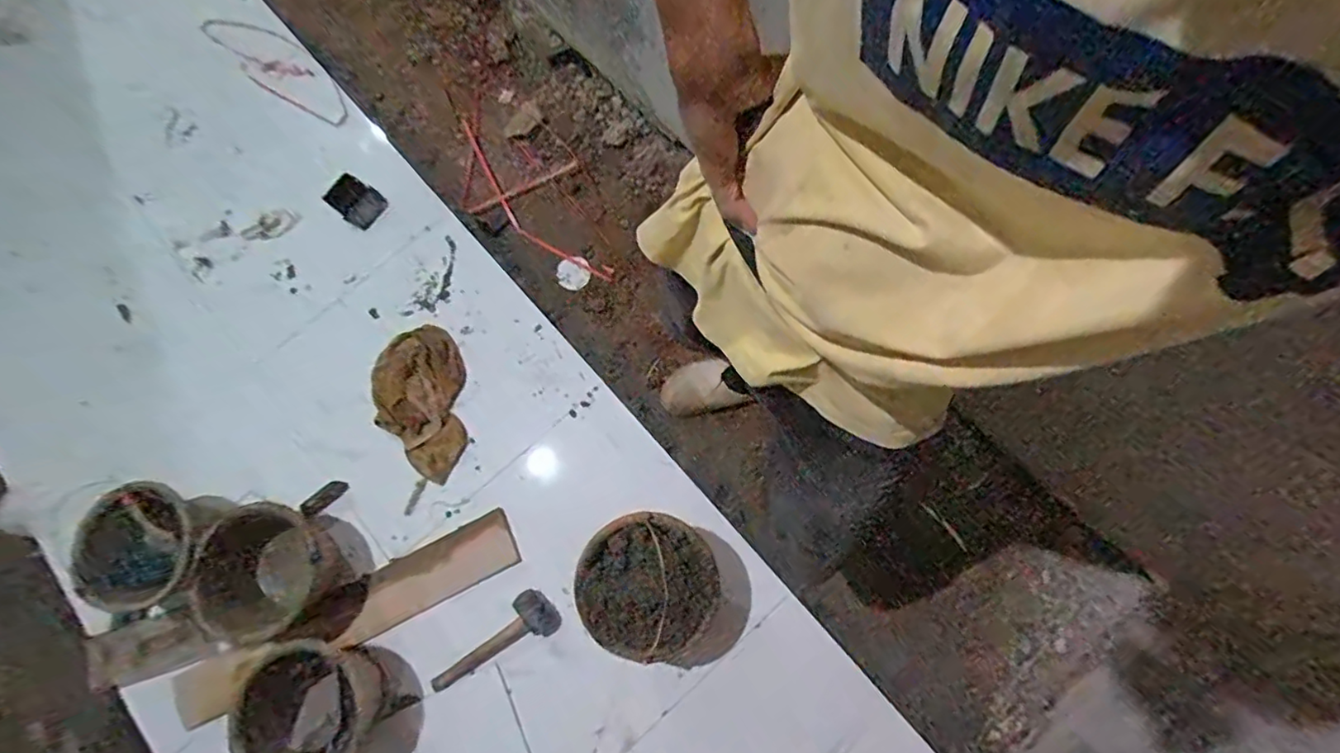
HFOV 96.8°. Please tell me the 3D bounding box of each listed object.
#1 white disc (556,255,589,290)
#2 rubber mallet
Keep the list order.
[{"bbox_3d":[-0.238,-0.255,1.458,0.076,0.015,0.086,-9,74,-1],"label":"white disc"},{"bbox_3d":[-0.358,0.530,1.186,0.282,0.059,0.097,-30,76,-7],"label":"rubber mallet"}]

